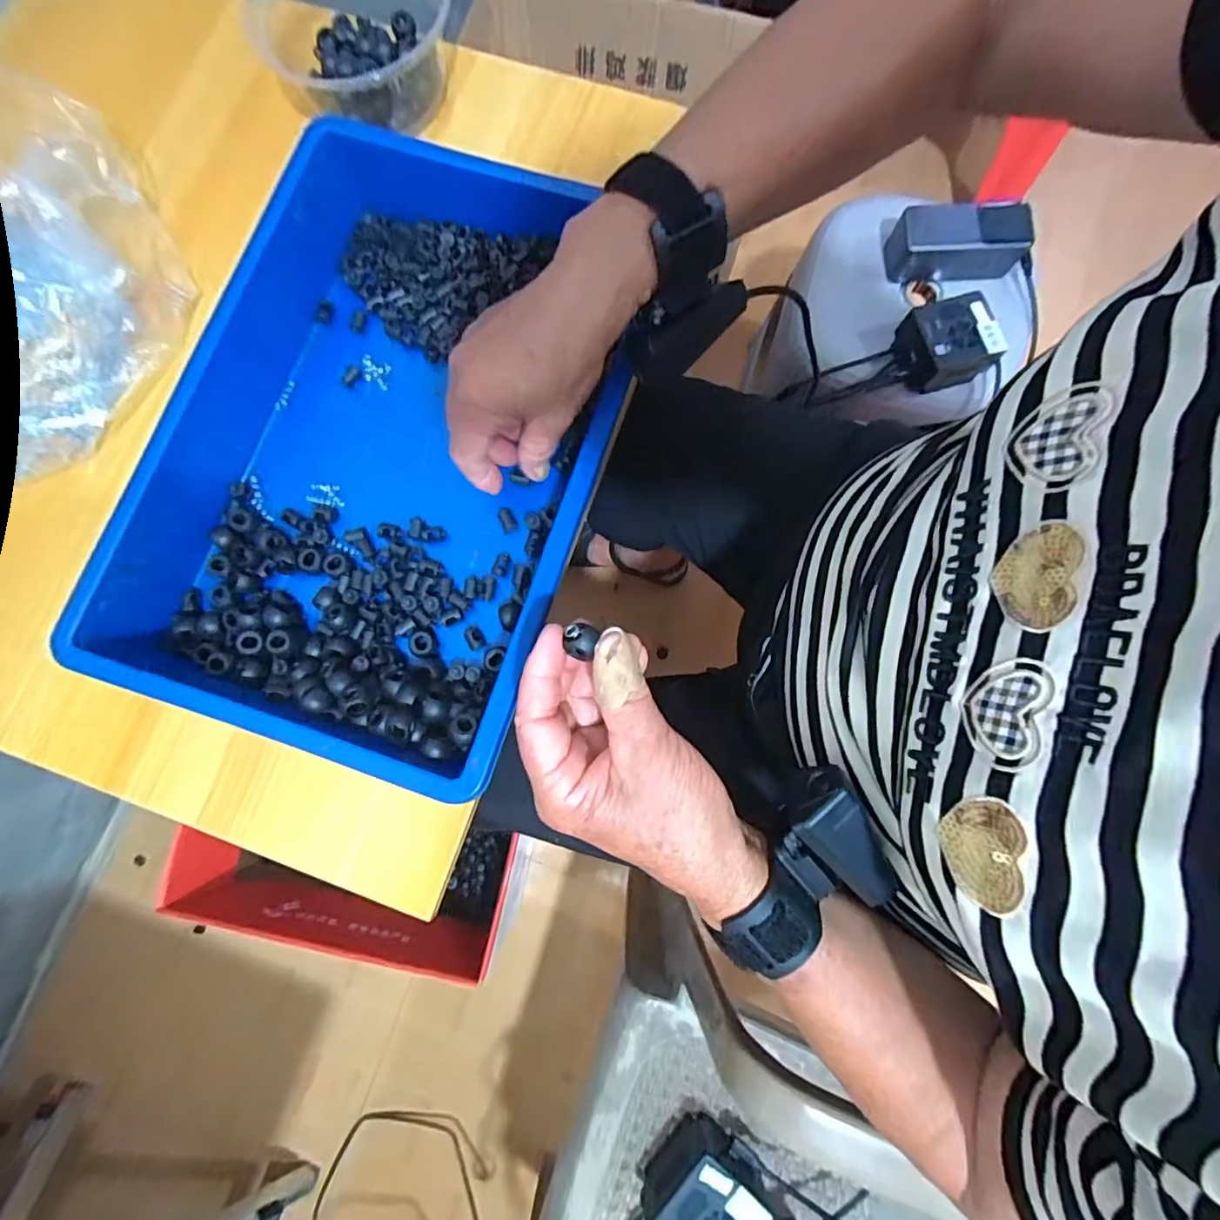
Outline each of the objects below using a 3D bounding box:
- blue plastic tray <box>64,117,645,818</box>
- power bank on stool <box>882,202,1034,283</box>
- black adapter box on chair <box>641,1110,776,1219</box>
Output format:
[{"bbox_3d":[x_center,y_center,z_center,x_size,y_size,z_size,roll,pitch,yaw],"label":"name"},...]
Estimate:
[{"bbox_3d":[-0.128,-0.102,0.342,0.236,0.063,0.360,18,81,4],"label":"blue plastic tray"},{"bbox_3d":[0.373,-0.398,0.595,0.136,0.053,0.054,-1,80,1],"label":"power bank on stool"},{"bbox_3d":[0.078,0.479,0.440,0.084,0.038,0.077,39,82,7],"label":"black adapter box on chair"}]

